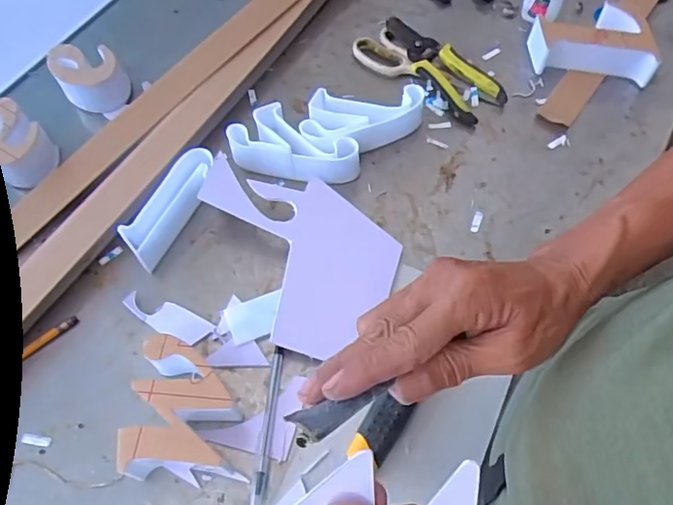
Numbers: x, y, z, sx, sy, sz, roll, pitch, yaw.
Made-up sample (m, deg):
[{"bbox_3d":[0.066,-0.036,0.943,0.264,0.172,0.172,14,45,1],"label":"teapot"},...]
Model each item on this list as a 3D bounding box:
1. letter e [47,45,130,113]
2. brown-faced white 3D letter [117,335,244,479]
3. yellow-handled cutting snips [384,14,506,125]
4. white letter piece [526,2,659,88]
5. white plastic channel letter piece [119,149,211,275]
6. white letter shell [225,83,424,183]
[{"bbox_3d":[-0.284,-0.204,0.649,0.073,0.045,0.082,-28,64,-13],"label":"letter e"},{"bbox_3d":[-0.125,0.127,0.461,0.080,0.044,0.103,0,61,2],"label":"brown-faced white 3D letter"},{"bbox_3d":[0.121,-0.222,0.662,0.063,0.023,0.170,-31,65,-15],"label":"yellow-handled cutting snips"},{"bbox_3d":[0.299,-0.248,0.658,0.138,0.046,0.083,9,62,7],"label":"white letter piece"},{"bbox_3d":[-0.163,-0.046,0.560,0.034,0.041,0.124,28,66,16],"label":"white plastic channel letter piece"},{"bbox_3d":[-0.009,-0.125,0.600,0.201,0.041,0.097,-1,61,1],"label":"white letter shell"}]

